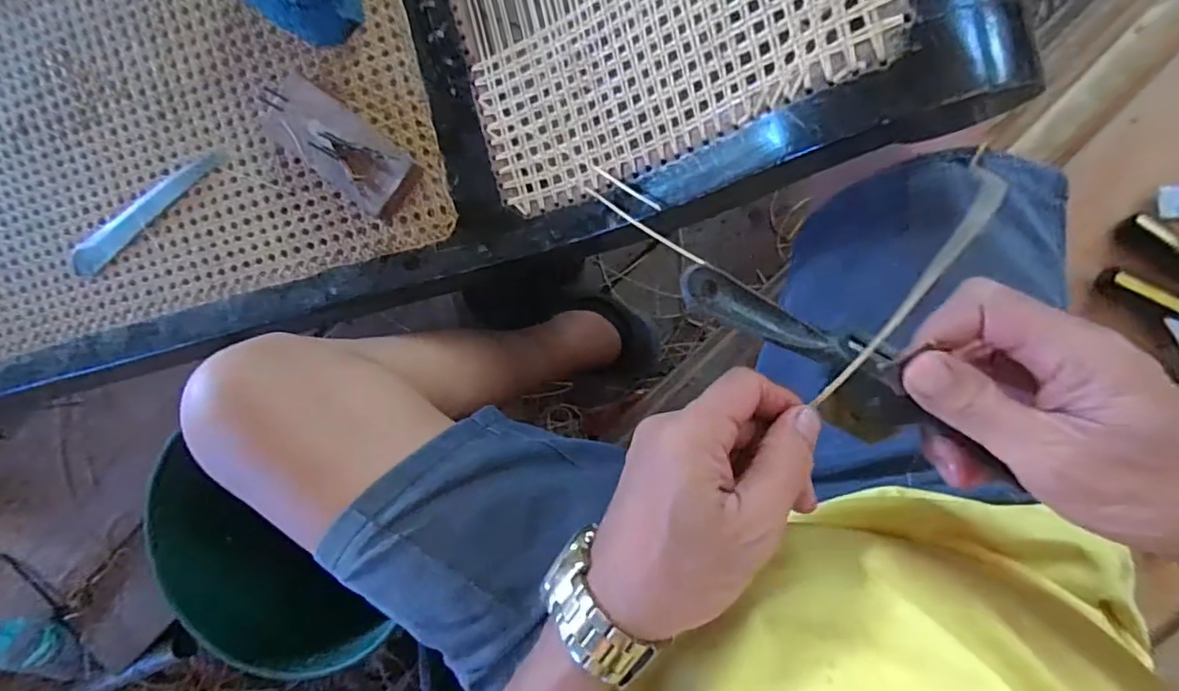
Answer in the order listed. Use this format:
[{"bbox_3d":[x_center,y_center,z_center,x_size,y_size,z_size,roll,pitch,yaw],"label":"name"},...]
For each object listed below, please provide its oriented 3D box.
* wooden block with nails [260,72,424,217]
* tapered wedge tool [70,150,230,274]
[{"bbox_3d":[-0.214,-0.168,0.480,0.137,0.041,0.059,37,96,3],"label":"wooden block with nails"},{"bbox_3d":[-0.403,-0.122,0.526,0.184,0.005,0.030,-34,89,7],"label":"tapered wedge tool"}]

